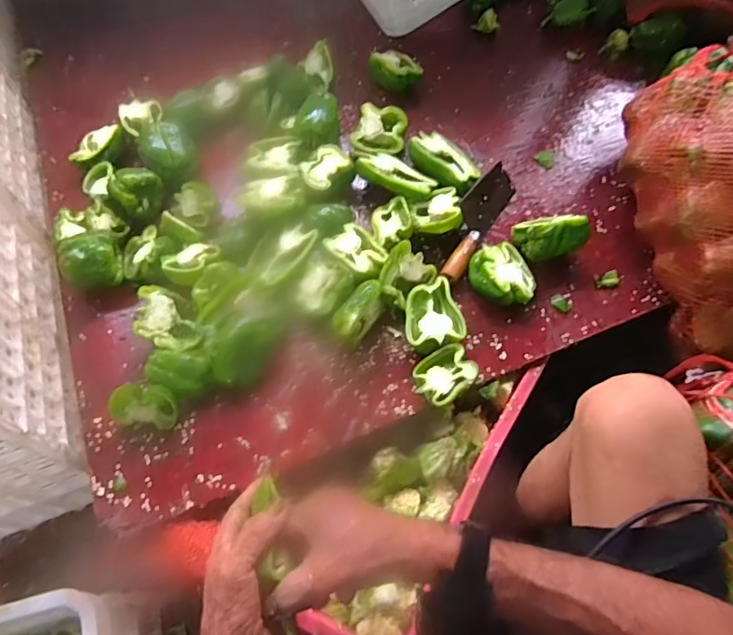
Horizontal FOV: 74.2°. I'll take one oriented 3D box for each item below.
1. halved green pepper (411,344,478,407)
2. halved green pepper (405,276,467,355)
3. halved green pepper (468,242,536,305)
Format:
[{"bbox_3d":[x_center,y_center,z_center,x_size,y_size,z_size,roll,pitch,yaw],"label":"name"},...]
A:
[{"bbox_3d":[0.100,0.075,0.625,0.075,0.033,0.063,-34,67,-17],"label":"halved green pepper"},{"bbox_3d":[0.088,0.002,0.666,0.077,0.036,0.098,-13,62,-7],"label":"halved green pepper"},{"bbox_3d":[0.193,-0.059,0.691,0.086,0.045,0.089,0,62,0],"label":"halved green pepper"}]

